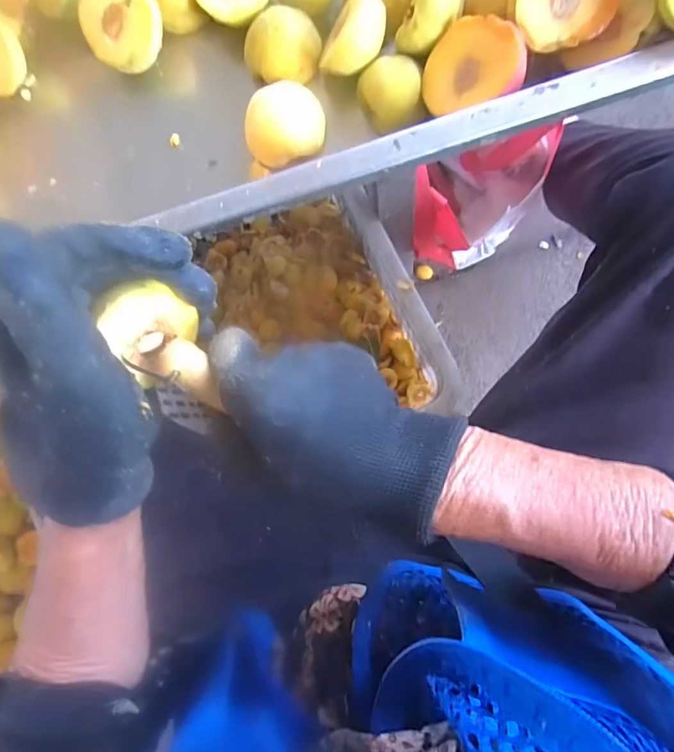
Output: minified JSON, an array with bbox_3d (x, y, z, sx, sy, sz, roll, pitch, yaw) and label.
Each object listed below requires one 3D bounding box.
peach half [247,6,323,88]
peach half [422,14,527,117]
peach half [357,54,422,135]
[{"bbox_3d":[-0.043,-0.254,0.366,0.055,0.026,0.044,7,86,9],"label":"peach half"},{"bbox_3d":[0.101,-0.219,0.341,0.068,0.035,0.055,3,103,33],"label":"peach half"},{"bbox_3d":[0.040,-0.212,0.358,0.043,0.028,0.042,-1,85,8],"label":"peach half"}]

